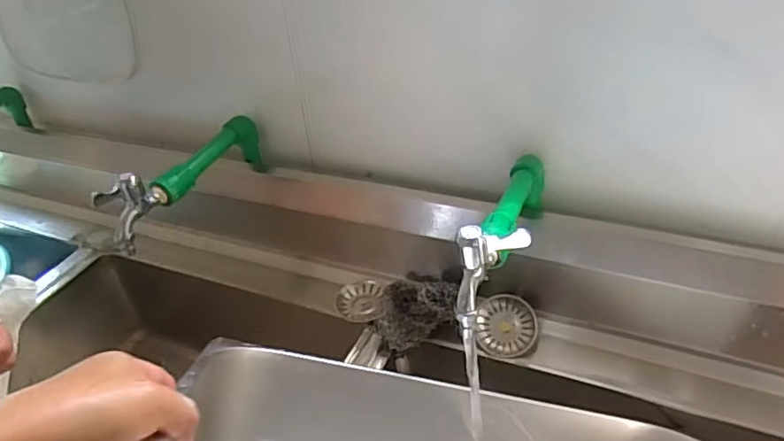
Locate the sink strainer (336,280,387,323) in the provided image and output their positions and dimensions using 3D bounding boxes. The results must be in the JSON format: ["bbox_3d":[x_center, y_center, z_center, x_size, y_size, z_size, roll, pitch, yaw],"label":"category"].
[{"bbox_3d":[-0.040,0.106,0.792,0.065,0.022,0.060,-4,36,3],"label":"sink strainer"}]

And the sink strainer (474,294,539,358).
[{"bbox_3d":[0.138,0.129,0.713,0.072,0.016,0.073,-4,68,10],"label":"sink strainer"}]

